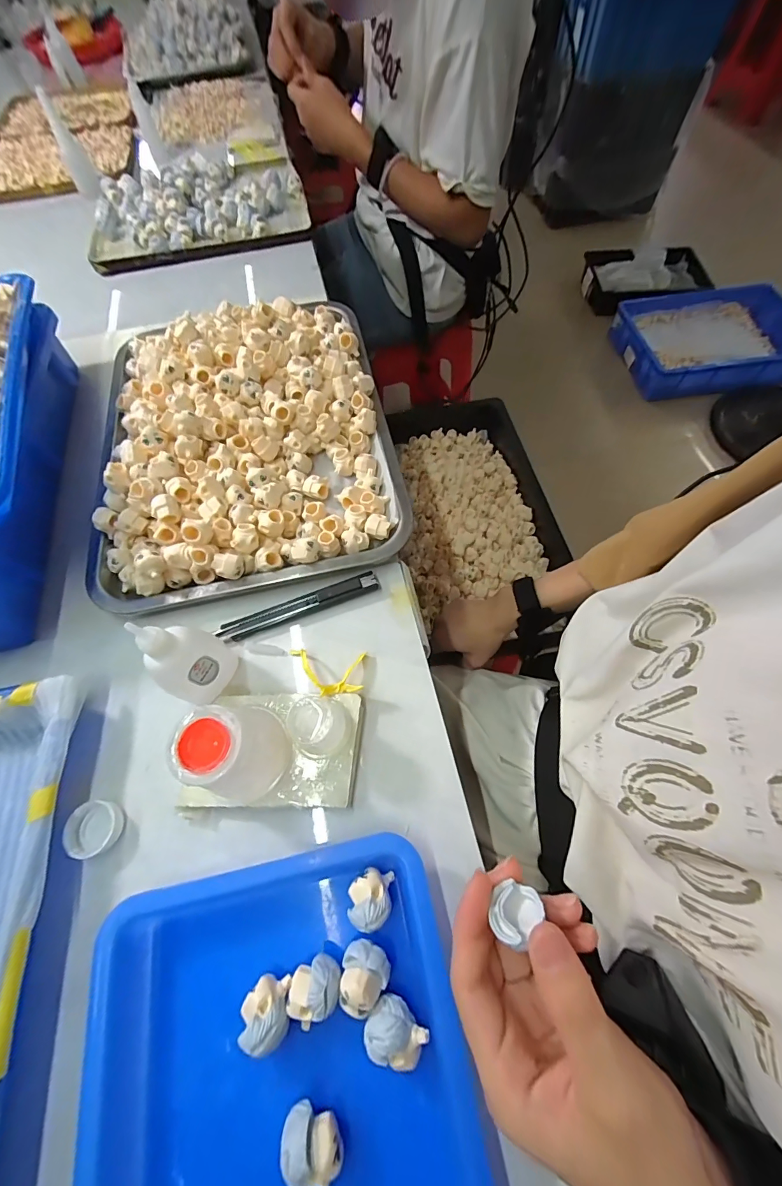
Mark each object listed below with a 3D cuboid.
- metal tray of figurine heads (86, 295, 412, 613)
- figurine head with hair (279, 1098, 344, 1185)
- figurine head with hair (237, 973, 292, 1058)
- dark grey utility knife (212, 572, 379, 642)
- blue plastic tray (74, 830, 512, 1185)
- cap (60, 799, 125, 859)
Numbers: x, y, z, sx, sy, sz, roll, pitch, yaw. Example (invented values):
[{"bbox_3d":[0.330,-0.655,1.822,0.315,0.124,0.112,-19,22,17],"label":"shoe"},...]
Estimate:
[{"bbox_3d":[-0.136,-0.156,0.370,0.259,0.047,0.329,-11,65,-3],"label":"metal tray of figurine heads"},{"bbox_3d":[-0.035,0.248,0.183,0.027,0.022,0.020,10,65,4],"label":"figurine head with hair"},{"bbox_3d":[-0.062,0.211,0.204,0.022,0.026,0.025,-8,65,-4],"label":"figurine head with hair"},{"bbox_3d":[-0.071,0.009,0.312,0.124,0.011,0.017,-19,67,-9],"label":"dark grey utility knife"},{"bbox_3d":[-0.047,0.248,0.185,0.174,0.032,0.215,-12,66,-6],"label":"blue plastic tray"},{"bbox_3d":[-0.184,0.146,0.251,0.029,0.012,0.030,0,65,0],"label":"cap"}]

